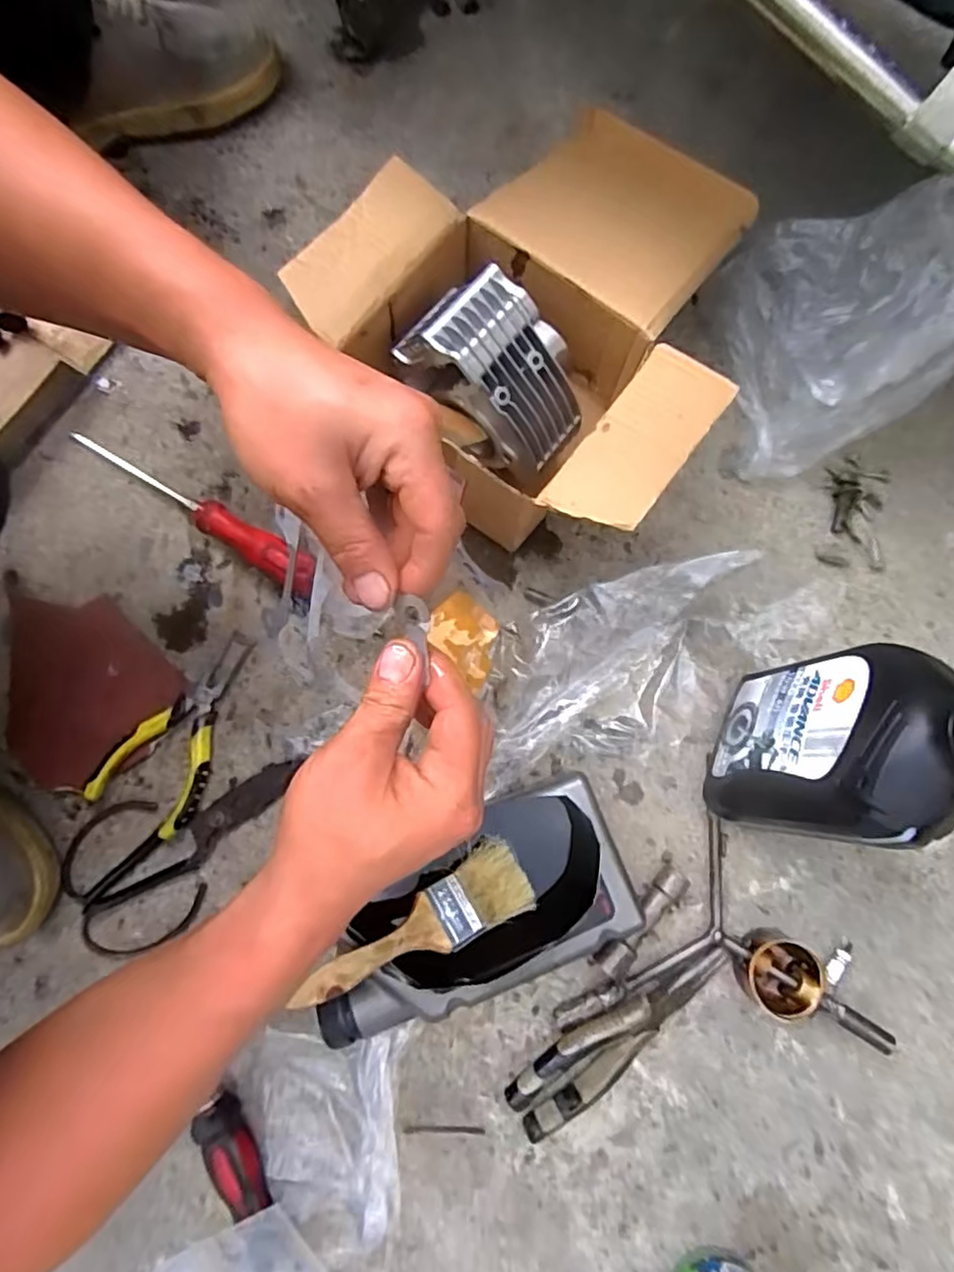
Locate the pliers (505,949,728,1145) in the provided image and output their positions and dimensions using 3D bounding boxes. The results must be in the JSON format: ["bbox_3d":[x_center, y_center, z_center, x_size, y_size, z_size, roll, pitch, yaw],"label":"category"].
[{"bbox_3d":[0.105,0.288,0.459,0.177,0.032,0.050,-26,81,-6],"label":"pliers"}]

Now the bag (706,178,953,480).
[{"bbox_3d":[0.271,-0.251,0.484,0.127,0.185,0.191,-13,80,-4],"label":"bag"}]

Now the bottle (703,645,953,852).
[{"bbox_3d":[0.222,0.069,0.404,0.072,0.223,0.120,28,81,2],"label":"bottle"}]

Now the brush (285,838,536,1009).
[{"bbox_3d":[-0.039,0.196,0.436,0.168,0.019,0.050,-20,79,-29],"label":"brush"}]

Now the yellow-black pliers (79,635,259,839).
[{"bbox_3d":[-0.222,0.067,0.499,0.076,0.022,0.154,26,80,4],"label":"yellow-black pliers"}]

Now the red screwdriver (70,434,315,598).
[{"bbox_3d":[-0.230,-0.104,0.524,0.239,0.035,0.029,32,80,5],"label":"red screwdriver"}]

